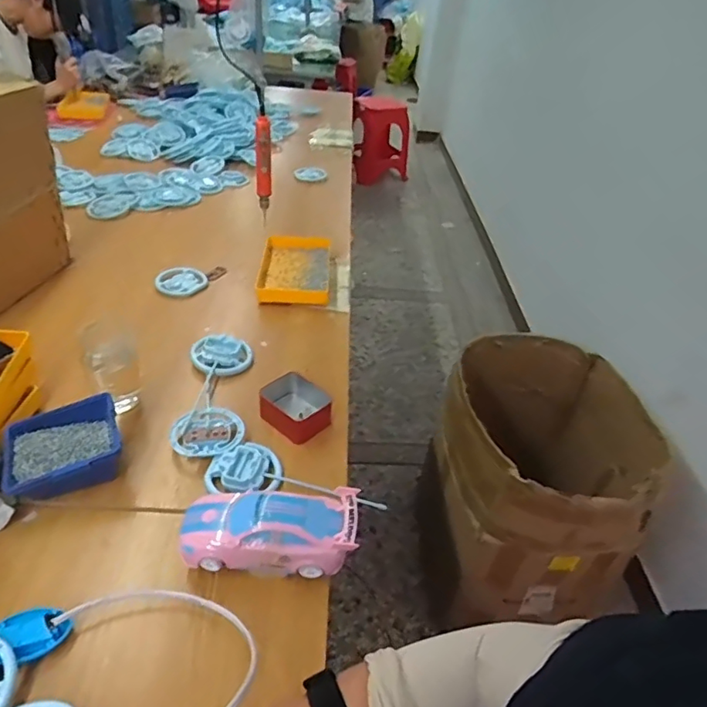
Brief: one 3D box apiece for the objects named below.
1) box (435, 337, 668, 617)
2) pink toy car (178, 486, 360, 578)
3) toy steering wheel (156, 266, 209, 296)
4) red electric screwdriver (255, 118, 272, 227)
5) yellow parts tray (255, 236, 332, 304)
[{"bbox_3d":[0.389,0.287,1.243,0.388,0.471,0.467,-3,43,-9],"label":"box"},{"bbox_3d":[-0.096,0.200,0.634,0.203,0.061,0.091,6,38,-1],"label":"pink toy car"},{"bbox_3d":[-0.347,-0.145,1.091,0.092,0.017,0.086,4,38,-3],"label":"toy steering wheel"},{"bbox_3d":[-0.183,-0.368,1.104,0.031,0.209,0.036,-1,39,-9],"label":"red electric screwdriver"},{"bbox_3d":[-0.121,-0.173,1.115,0.141,0.030,0.217,4,38,-3],"label":"yellow parts tray"}]

